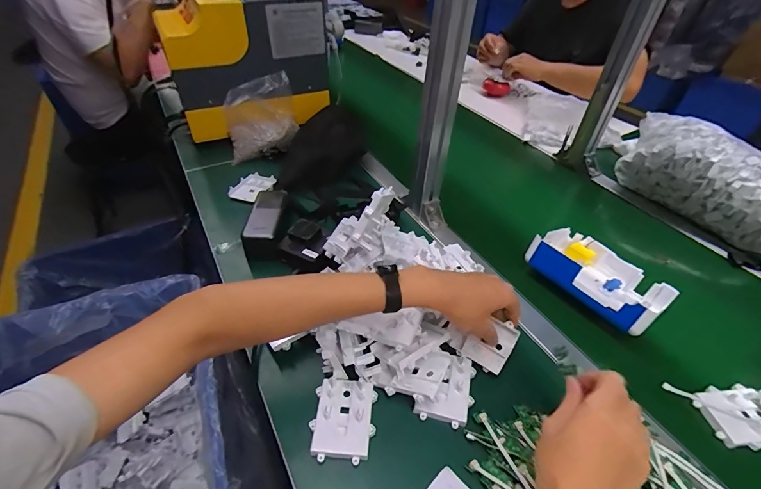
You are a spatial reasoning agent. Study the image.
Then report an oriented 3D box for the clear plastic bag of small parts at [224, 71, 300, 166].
[{"bbox_3d":[-0.270,-0.289,0.855,0.159,0.132,0.124,-11,44,-16],"label":"clear plastic bag of small parts"}]

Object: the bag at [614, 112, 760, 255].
[{"bbox_3d":[0.649,-0.140,0.747,0.152,0.129,0.327,-21,48,-25],"label":"bag"}]

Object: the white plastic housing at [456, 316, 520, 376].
[{"bbox_3d":[0.136,0.124,0.466,0.053,0.066,0.010,32,9,16],"label":"white plastic housing"}]

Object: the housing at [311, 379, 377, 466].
[{"bbox_3d":[-0.041,0.197,0.426,0.067,0.018,0.084,4,44,2],"label":"housing"}]

